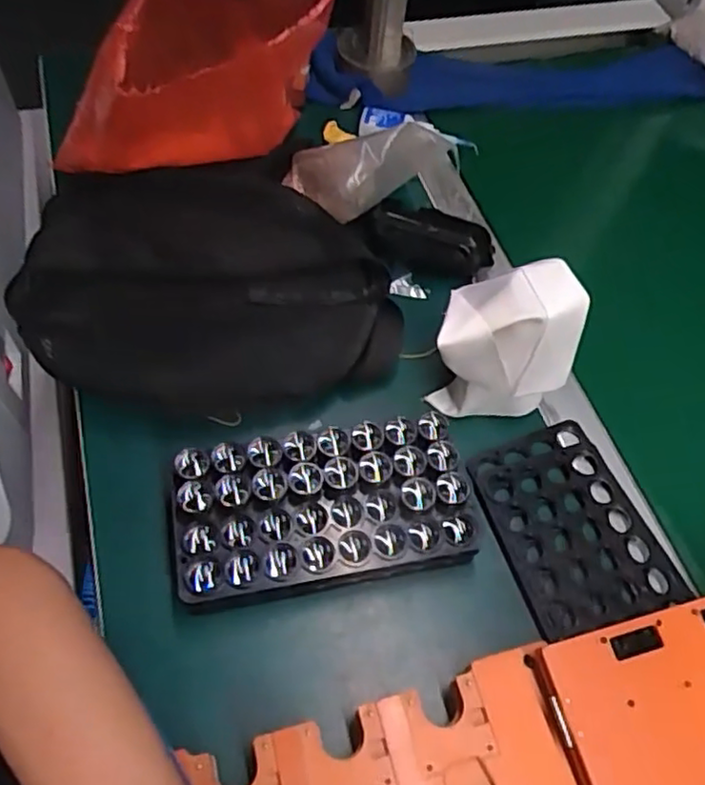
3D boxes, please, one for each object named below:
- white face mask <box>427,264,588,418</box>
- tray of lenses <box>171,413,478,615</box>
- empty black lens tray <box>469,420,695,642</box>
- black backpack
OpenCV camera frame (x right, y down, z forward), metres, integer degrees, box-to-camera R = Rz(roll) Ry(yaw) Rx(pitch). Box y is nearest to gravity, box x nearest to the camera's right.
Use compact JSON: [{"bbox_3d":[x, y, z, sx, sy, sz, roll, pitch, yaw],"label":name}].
[{"bbox_3d":[0.112,-0.035,0.473,0.098,0.117,0.065,14,59,4],"label":"white face mask"},{"bbox_3d":[-0.021,0.078,0.434,0.199,0.047,0.101,-7,60,-9],"label":"tray of lenses"},{"bbox_3d":[0.156,0.095,0.468,0.107,0.007,0.144,-15,61,-14],"label":"empty black lens tray"},{"bbox_3d":[-0.120,-0.091,0.522,0.315,0.056,0.224,2,59,-3],"label":"black backpack"}]

